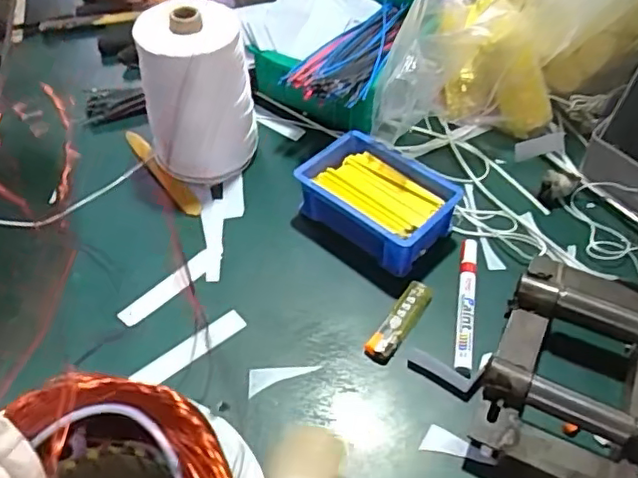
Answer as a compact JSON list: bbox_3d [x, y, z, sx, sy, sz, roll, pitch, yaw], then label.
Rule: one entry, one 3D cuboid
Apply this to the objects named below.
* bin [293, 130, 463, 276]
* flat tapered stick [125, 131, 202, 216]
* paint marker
[{"bbox_3d":[0.059,-0.040,0.605,0.147,0.054,0.105,33,57,26],"label":"bin"},{"bbox_3d":[-0.179,-0.076,0.669,0.019,0.007,0.159,-31,55,-23],"label":"flat tapered stick"},{"bbox_3d":[0.133,0.060,0.536,0.017,0.020,0.141,8,50,8],"label":"paint marker"}]

